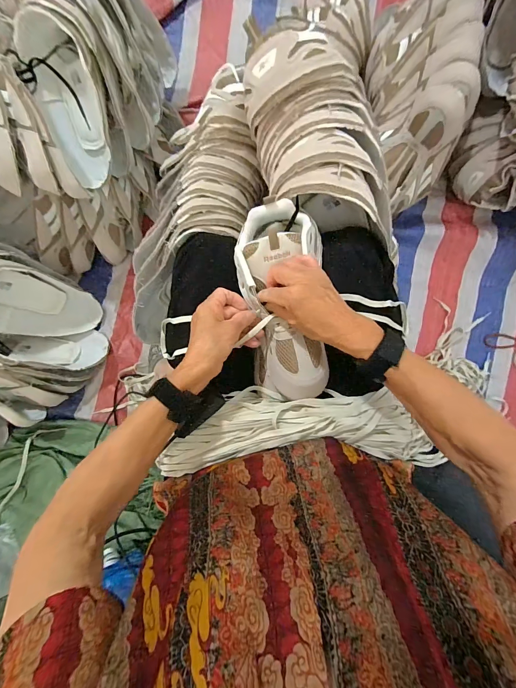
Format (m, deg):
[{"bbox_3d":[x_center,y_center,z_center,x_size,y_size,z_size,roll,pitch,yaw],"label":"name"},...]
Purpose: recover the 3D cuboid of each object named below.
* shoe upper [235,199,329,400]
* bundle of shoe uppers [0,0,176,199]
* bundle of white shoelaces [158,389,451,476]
[{"bbox_3d":[0.037,-0.058,0.414,0.111,0.077,0.257,-7,90,1],"label":"shoe upper"},{"bbox_3d":[-0.420,-0.473,0.556,0.438,0.187,0.413,0,88,2],"label":"bundle of shoe uppers"},{"bbox_3d":[0.042,0.115,0.407,0.344,0.058,0.106,-3,88,1],"label":"bundle of white shoelaces"}]

